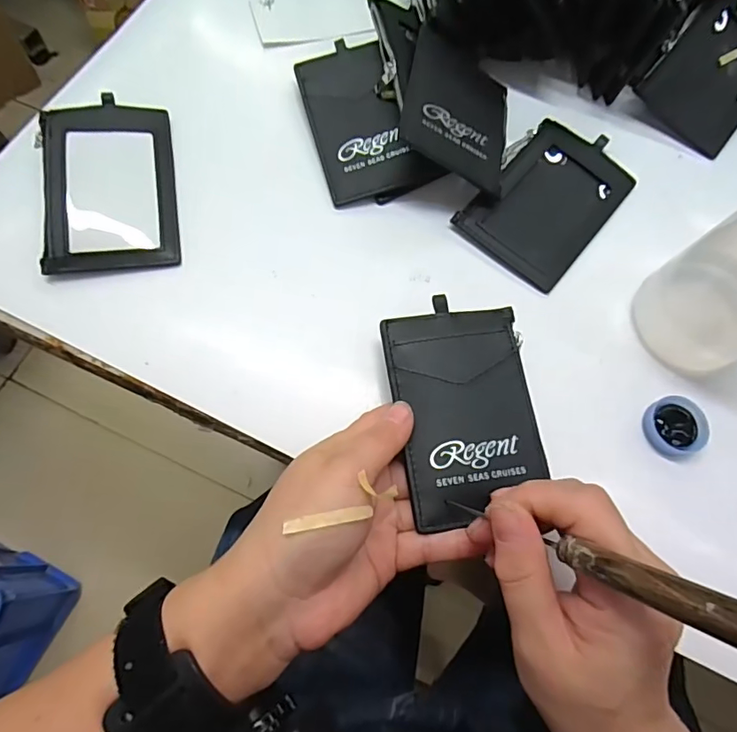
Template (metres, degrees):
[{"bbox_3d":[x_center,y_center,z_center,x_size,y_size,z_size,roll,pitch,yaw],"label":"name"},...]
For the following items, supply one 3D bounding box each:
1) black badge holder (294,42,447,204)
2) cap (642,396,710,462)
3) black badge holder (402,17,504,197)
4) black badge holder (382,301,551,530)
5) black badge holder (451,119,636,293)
[{"bbox_3d":[-0.006,-0.162,0.329,0.066,0.008,0.111,-19,75,0],"label":"black badge holder"},{"bbox_3d":[0.166,0.033,0.273,0.030,0.012,0.032,1,72,-2],"label":"cap"},{"bbox_3d":[0.057,-0.163,0.318,0.072,0.007,0.115,22,60,-20],"label":"black badge holder"},{"bbox_3d":[0.049,0.020,0.256,0.070,0.007,0.107,-9,72,-5],"label":"black badge holder"},{"bbox_3d":[0.114,-0.107,0.321,0.075,0.010,0.114,38,74,10],"label":"black badge holder"}]

